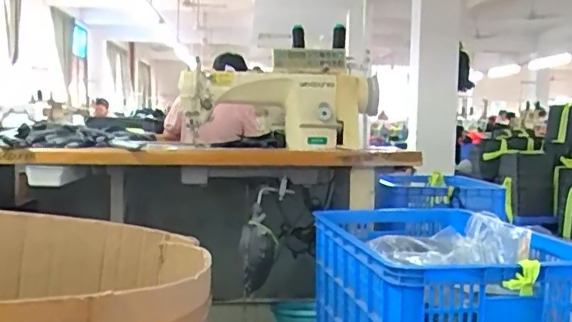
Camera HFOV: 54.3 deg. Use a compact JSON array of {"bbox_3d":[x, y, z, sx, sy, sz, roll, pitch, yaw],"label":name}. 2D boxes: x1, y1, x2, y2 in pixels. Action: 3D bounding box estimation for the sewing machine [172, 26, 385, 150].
[{"bbox_3d":[-0.012,-0.199,1.635,0.551,0.303,0.212,2,4,7],"label":"sewing machine"}]

